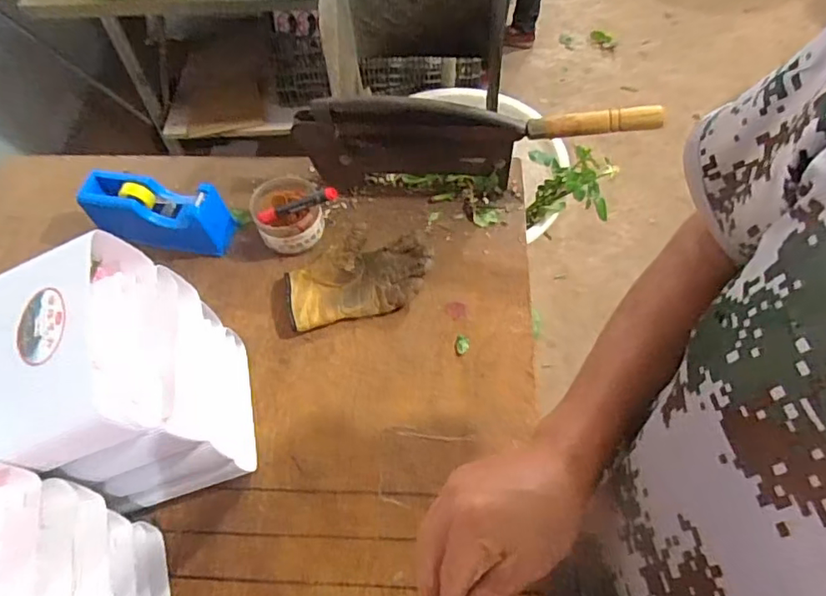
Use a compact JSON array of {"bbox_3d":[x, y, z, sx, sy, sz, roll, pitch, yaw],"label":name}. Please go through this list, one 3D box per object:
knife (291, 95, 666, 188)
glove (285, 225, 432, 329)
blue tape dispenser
[{"bbox_3d":[0.080,-0.219,0.830,0.490,0.175,0.027,3,58,5],"label":"knife"},{"bbox_3d":[-0.081,-0.039,0.796,0.200,0.049,0.133,-12,58,-5],"label":"glove"},{"bbox_3d":[-0.381,-0.126,0.838,0.202,0.089,0.067,7,59,7],"label":"blue tape dispenser"}]

